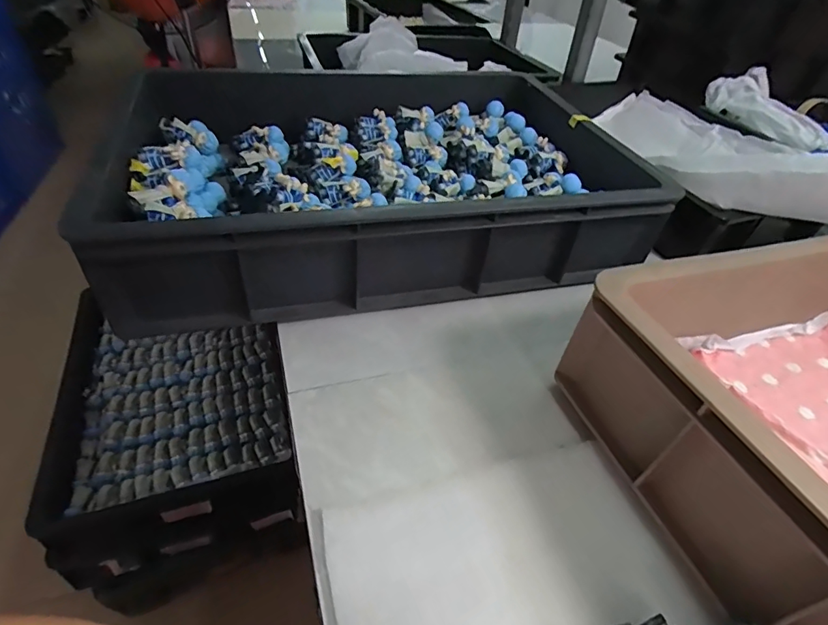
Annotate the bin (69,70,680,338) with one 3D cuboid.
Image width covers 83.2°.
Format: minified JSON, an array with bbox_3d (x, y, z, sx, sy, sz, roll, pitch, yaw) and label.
[{"bbox_3d":[-0.054,-0.198,0.614,0.572,0.112,0.454,-8,44,-15],"label":"bin"}]

